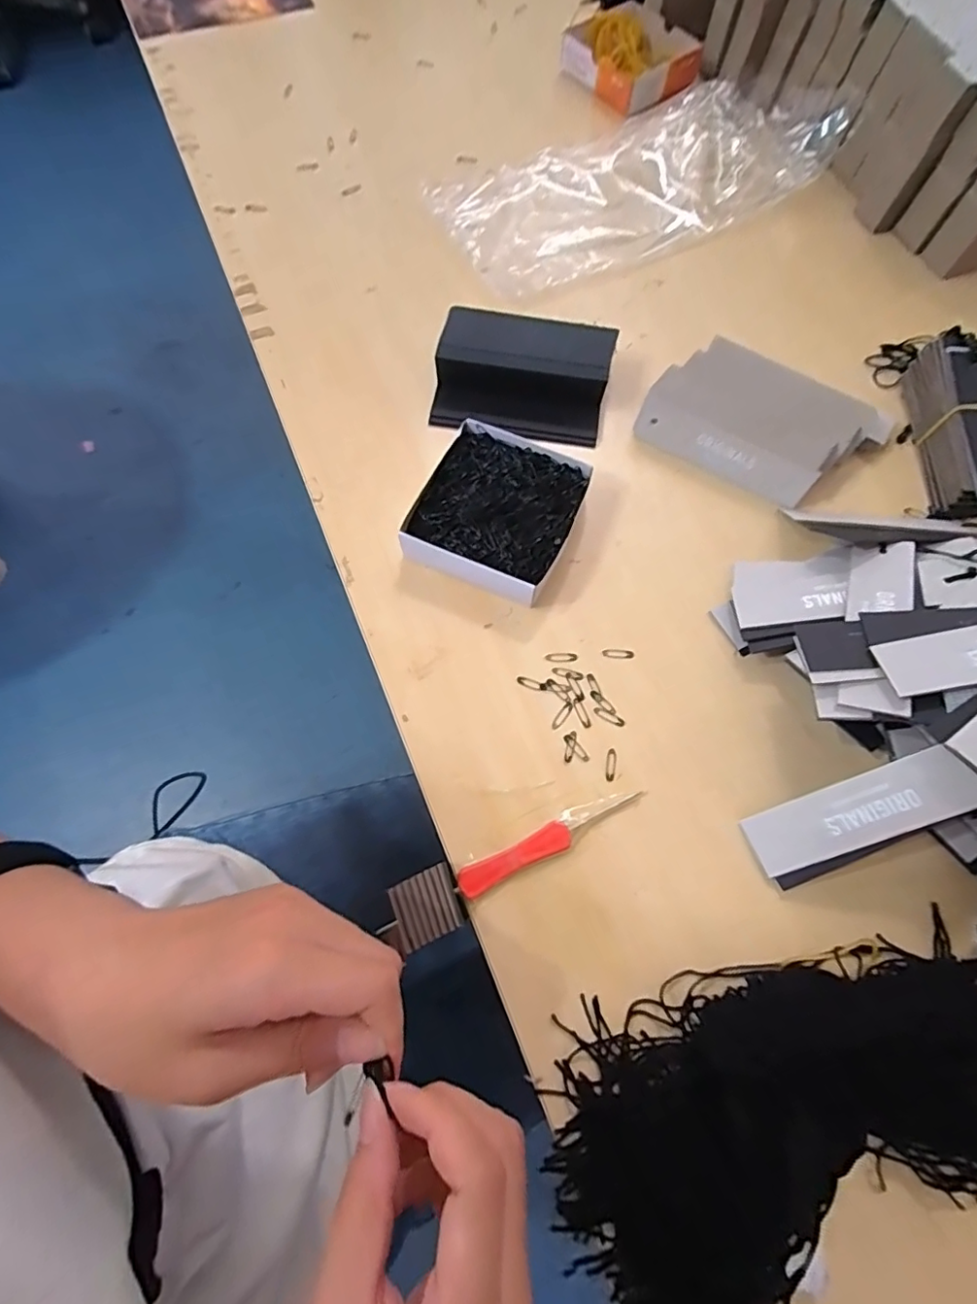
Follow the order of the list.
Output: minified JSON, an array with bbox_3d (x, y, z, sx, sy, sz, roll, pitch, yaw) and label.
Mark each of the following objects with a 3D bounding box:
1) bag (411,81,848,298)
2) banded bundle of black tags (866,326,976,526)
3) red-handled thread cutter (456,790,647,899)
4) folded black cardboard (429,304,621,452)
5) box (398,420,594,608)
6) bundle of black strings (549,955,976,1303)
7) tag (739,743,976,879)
[{"bbox_3d":[0.141,-0.448,0.505,0.380,0.034,0.170,-26,72,-11],"label":"bag"},{"bbox_3d":[0.339,-0.170,0.395,0.051,0.047,0.174,-1,70,-2],"label":"banded bundle of black tags"},{"bbox_3d":[0.035,0.103,0.302,0.111,0.007,0.017,-26,72,-11],"label":"red-handled thread cutter"},{"bbox_3d":[0.025,-0.206,0.407,0.124,0.013,0.090,10,94,1],"label":"folded black cardboard"},{"bbox_3d":[0.006,-0.092,0.364,0.096,0.029,0.113,23,71,7],"label":"box"},{"bbox_3d":[0.152,0.205,0.245,0.248,0.043,0.126,-24,72,-10],"label":"bundle of black strings"},{"bbox_3d":[0.191,0.083,0.282,0.109,0.004,0.033,-31,62,21],"label":"tag"}]

